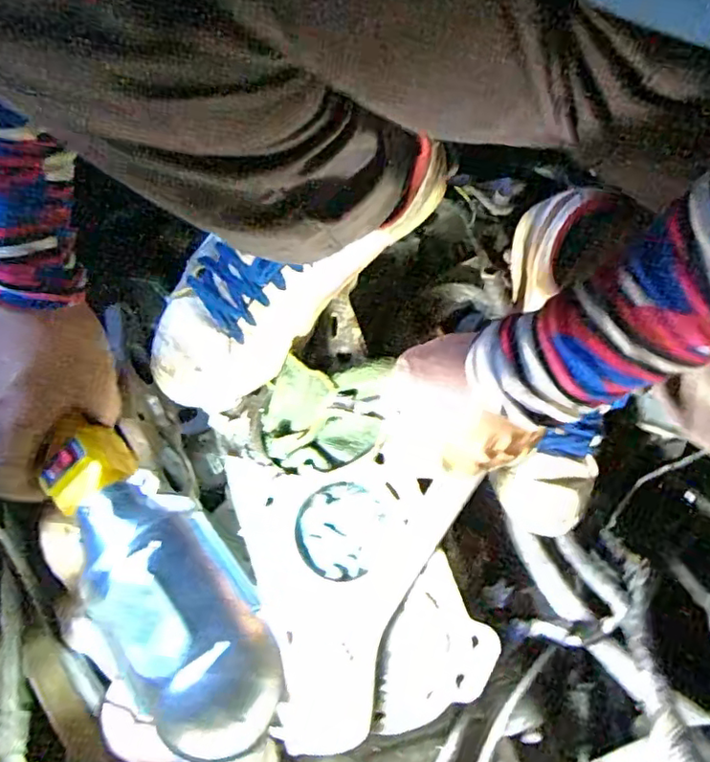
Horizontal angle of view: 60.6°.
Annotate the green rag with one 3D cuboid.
[{"bbox_3d":[-0.026,0.025,0.469,0.092,0.047,0.081,4,77,2],"label":"green rag"}]

